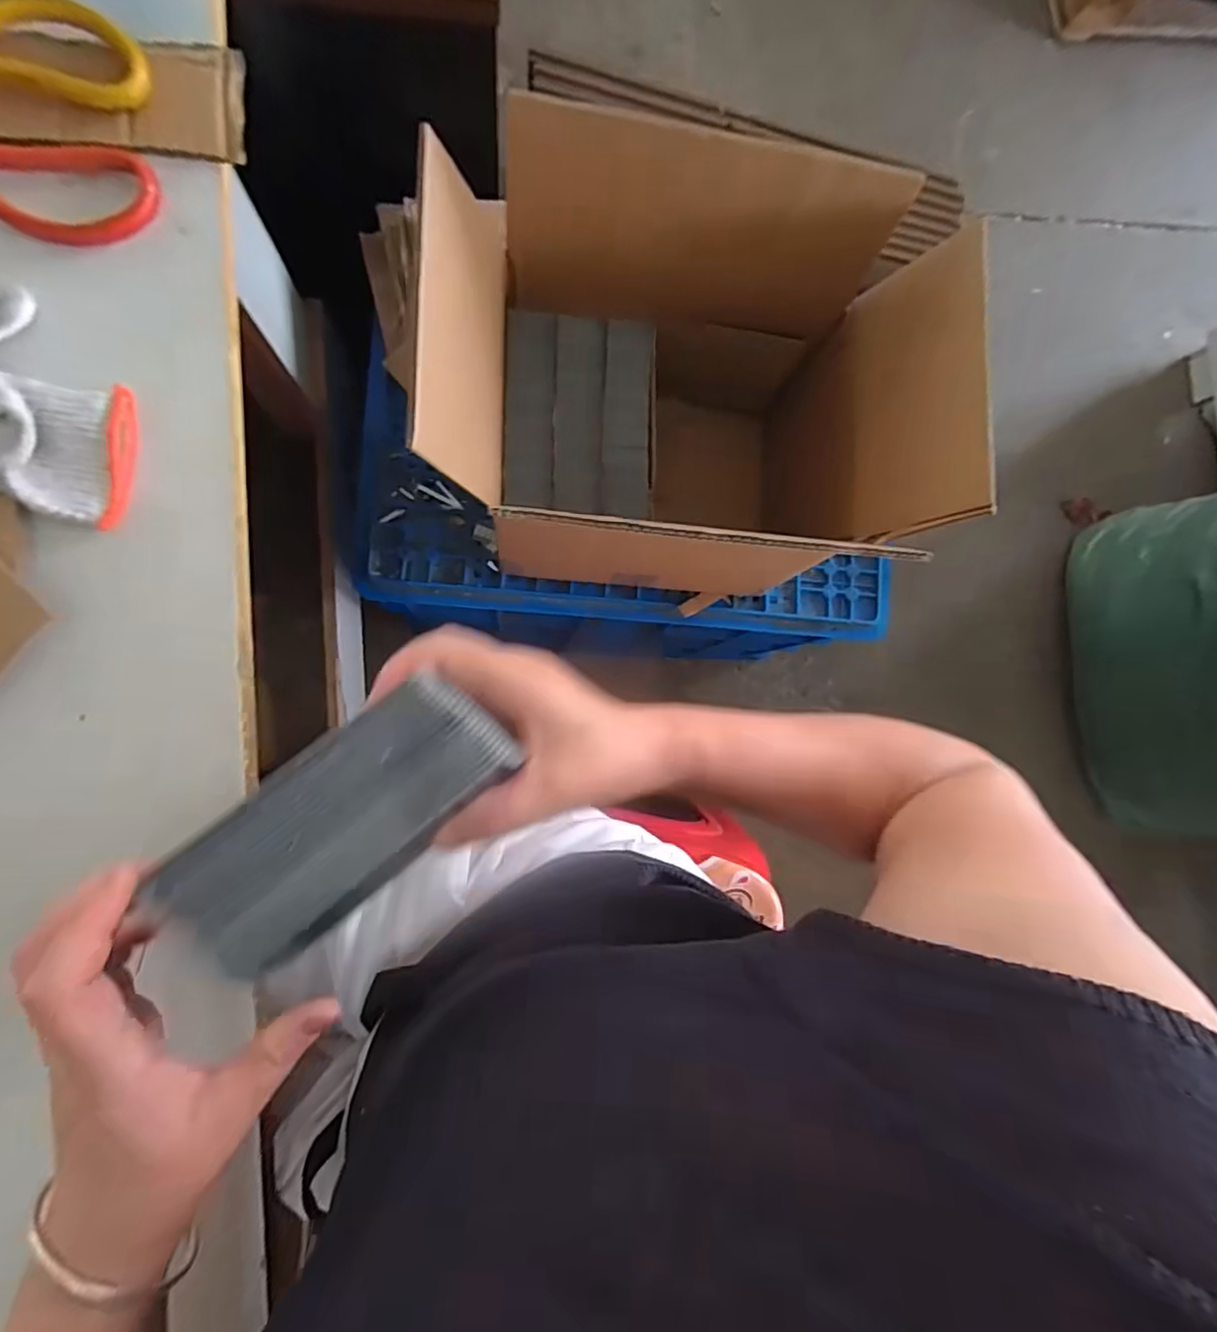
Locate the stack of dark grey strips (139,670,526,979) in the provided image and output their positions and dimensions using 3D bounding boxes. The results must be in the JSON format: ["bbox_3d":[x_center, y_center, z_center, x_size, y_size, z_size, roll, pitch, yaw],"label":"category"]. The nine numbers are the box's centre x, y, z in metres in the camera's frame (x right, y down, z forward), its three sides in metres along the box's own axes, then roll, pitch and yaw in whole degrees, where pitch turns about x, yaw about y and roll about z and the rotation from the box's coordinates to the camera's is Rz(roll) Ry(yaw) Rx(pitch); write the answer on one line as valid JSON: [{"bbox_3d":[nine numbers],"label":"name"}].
[{"bbox_3d":[-0.103,0.060,0.237,0.133,0.017,0.058,-37,93,-6],"label":"stack of dark grey strips"}]

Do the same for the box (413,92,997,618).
[{"bbox_3d":[0.059,-0.250,0.599,0.420,0.328,0.302,5,86,-9],"label":"box"}]

